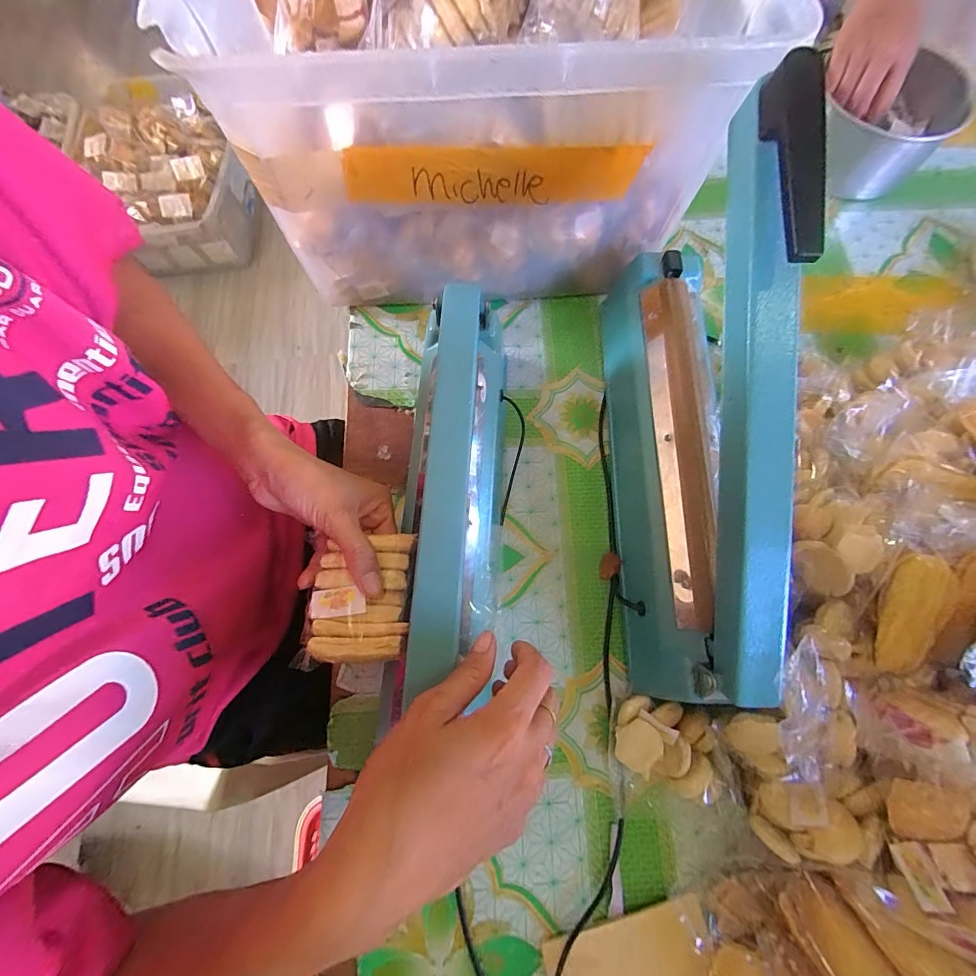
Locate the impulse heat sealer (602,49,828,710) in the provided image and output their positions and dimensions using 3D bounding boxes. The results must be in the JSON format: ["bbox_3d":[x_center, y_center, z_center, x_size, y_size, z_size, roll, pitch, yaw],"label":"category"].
[{"bbox_3d":[0.151,-0.043,0.293,0.064,0.238,0.365,1,73,1],"label":"impulse heat sealer"}]

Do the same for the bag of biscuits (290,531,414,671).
[{"bbox_3d":[-0.087,0.073,0.278,0.067,0.013,0.082,-1,73,1],"label":"bag of biscuits"}]

